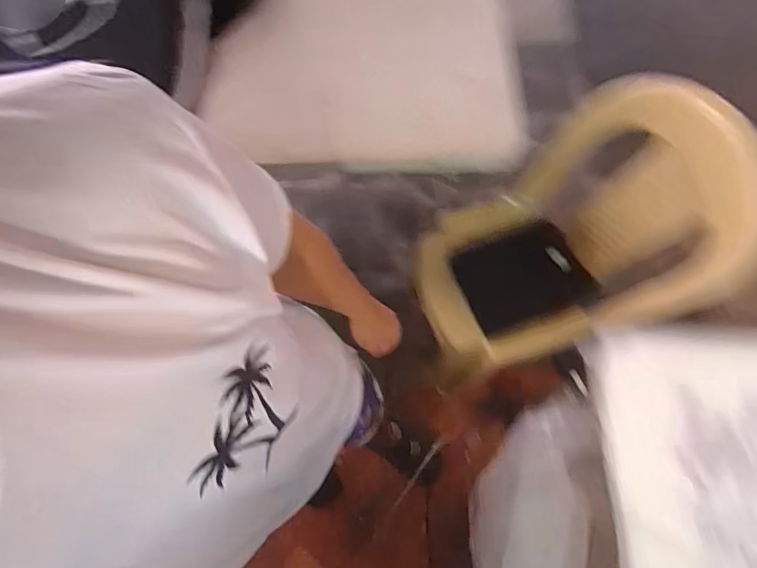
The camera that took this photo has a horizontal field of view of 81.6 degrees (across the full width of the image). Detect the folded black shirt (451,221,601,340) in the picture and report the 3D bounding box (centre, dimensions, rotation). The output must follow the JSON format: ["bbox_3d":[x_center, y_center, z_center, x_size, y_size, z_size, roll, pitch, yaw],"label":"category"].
[{"bbox_3d":[0.343,-0.015,1.052,0.275,0.017,0.216,-22,75,11],"label":"folded black shirt"}]

